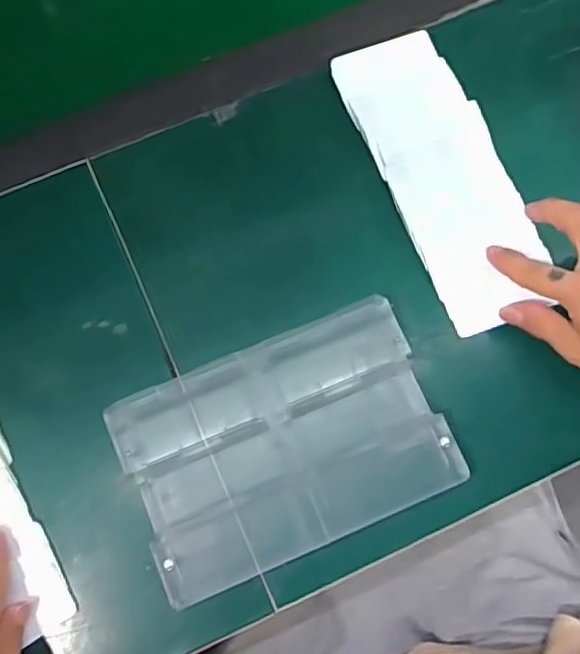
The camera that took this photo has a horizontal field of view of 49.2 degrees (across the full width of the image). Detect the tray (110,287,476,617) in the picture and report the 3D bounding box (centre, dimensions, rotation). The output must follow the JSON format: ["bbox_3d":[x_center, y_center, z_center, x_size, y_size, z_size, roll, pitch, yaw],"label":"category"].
[{"bbox_3d":[-0.004,0.077,0.418,0.198,0.019,0.135,-22,76,-6],"label":"tray"}]

